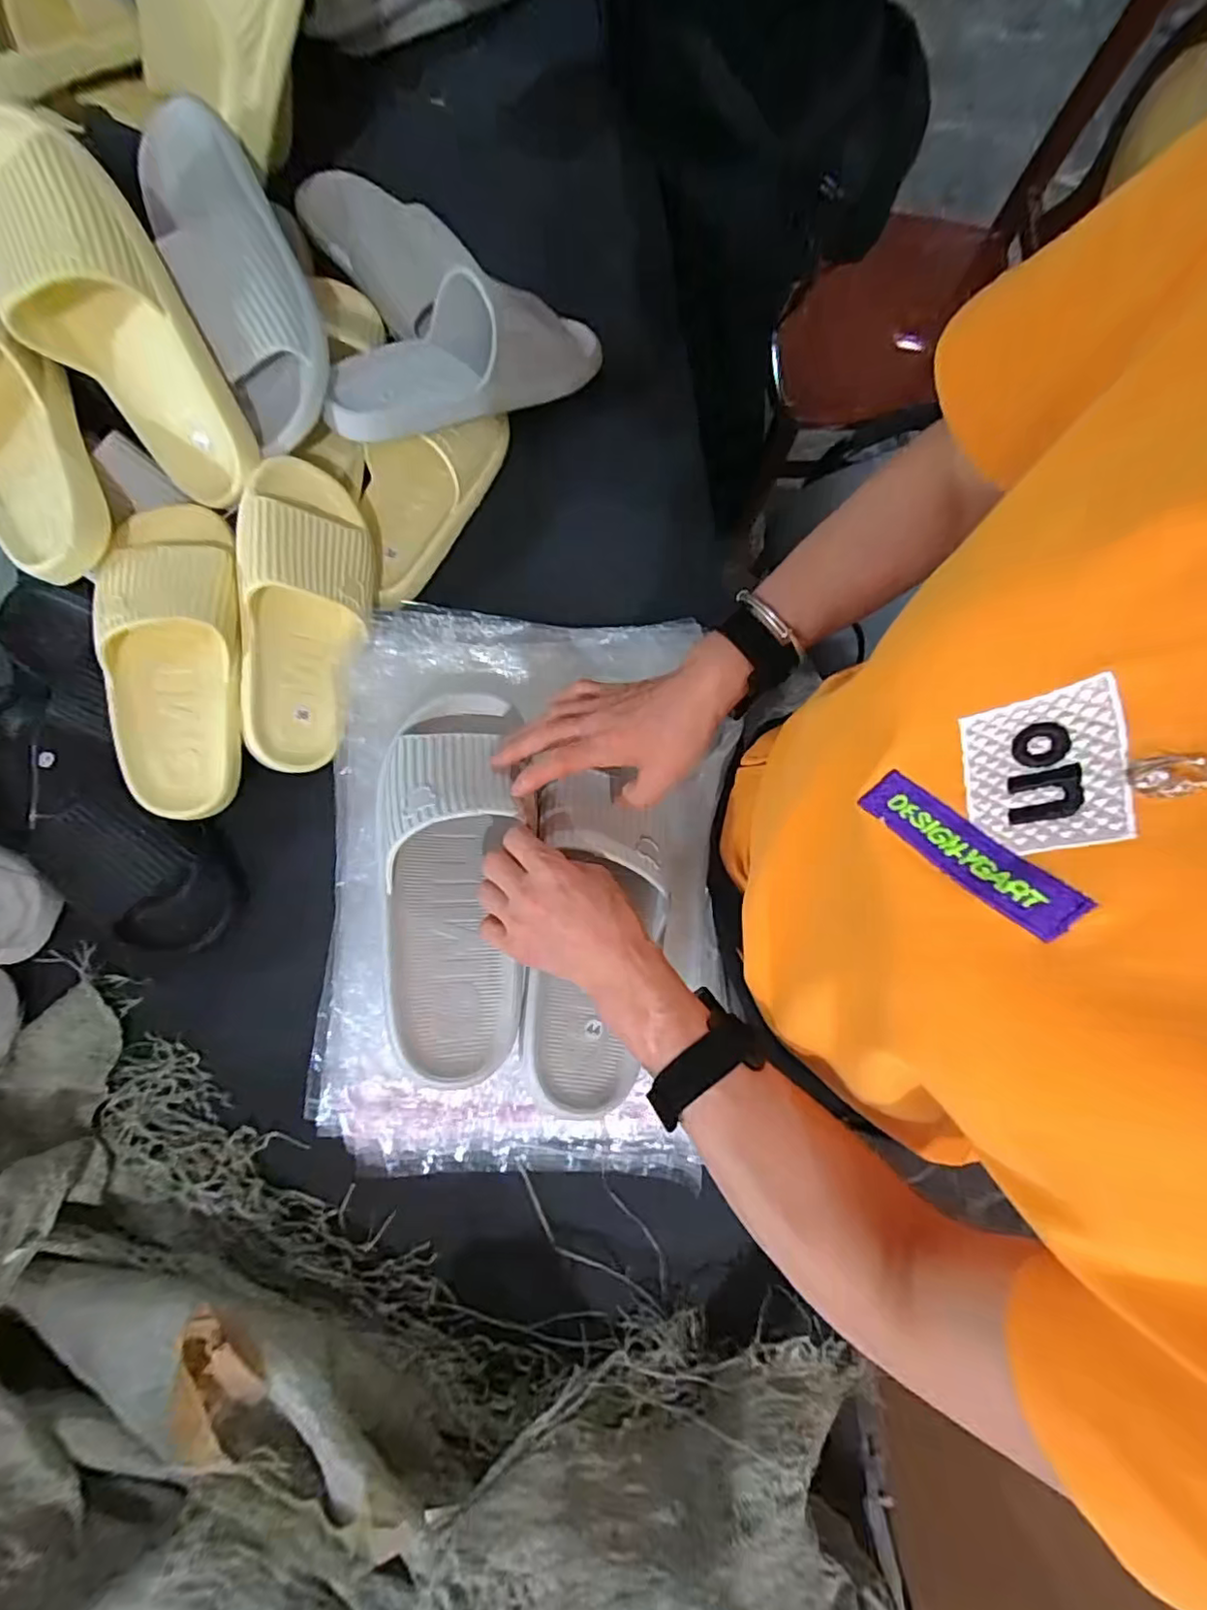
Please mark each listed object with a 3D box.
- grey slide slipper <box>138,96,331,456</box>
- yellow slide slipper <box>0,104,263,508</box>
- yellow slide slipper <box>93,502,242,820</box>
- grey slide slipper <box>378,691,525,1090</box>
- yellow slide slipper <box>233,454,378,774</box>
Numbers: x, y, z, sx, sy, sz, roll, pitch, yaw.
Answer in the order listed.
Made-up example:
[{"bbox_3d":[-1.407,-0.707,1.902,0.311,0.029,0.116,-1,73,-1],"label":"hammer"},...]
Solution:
[{"bbox_3d":[-0.297,-0.430,0.492,0.095,0.092,0.272,-26,80,-3],"label":"grey slide slipper"},{"bbox_3d":[-0.354,-0.346,0.438,0.109,0.070,0.245,-32,121,-4],"label":"yellow slide slipper"},{"bbox_3d":[-0.332,-0.113,0.470,0.092,0.062,0.245,0,93,1],"label":"yellow slide slipper"},{"bbox_3d":[-0.097,0.038,0.413,0.096,0.074,0.272,-2,74,1],"label":"grey slide slipper"},{"bbox_3d":[-0.241,-0.153,0.507,0.116,0.078,0.247,1,97,-41],"label":"yellow slide slipper"}]

